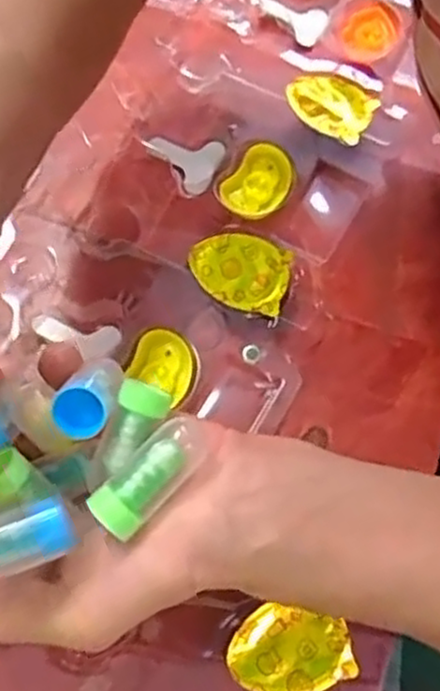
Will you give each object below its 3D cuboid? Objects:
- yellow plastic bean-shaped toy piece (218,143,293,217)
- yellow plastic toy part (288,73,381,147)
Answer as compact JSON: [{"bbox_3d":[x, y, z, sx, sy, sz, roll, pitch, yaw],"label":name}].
[{"bbox_3d":[0.022,-0.091,0.411,0.031,0.015,0.045,32,69,10],"label":"yellow plastic bean-shaped toy piece"},{"bbox_3d":[0.065,-0.142,0.430,0.051,0.010,0.040,31,68,10],"label":"yellow plastic toy part"}]

